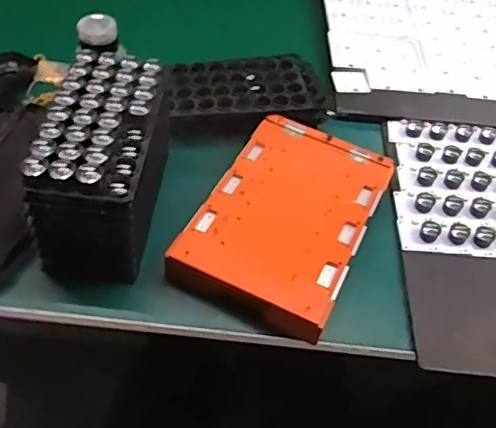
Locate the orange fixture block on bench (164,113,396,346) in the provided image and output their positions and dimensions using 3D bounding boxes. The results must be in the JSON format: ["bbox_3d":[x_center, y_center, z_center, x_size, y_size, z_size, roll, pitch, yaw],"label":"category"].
[{"bbox_3d":[0.043,0.005,0.611,0.164,0.037,0.262,23,53,13],"label":"orange fixture block on bench"}]

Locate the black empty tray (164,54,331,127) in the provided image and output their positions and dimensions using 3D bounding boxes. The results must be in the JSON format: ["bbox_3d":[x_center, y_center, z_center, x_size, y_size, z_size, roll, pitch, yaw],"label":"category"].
[{"bbox_3d":[-0.007,-0.155,0.733,0.218,0.049,0.115,-7,54,-11],"label":"black empty tray"}]

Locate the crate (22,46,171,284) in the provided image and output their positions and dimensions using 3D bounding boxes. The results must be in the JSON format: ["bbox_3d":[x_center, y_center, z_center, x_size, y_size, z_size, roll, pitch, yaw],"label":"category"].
[{"bbox_3d":[-0.144,-0.052,0.578,0.097,0.138,0.192,8,51,1],"label":"crate"}]

